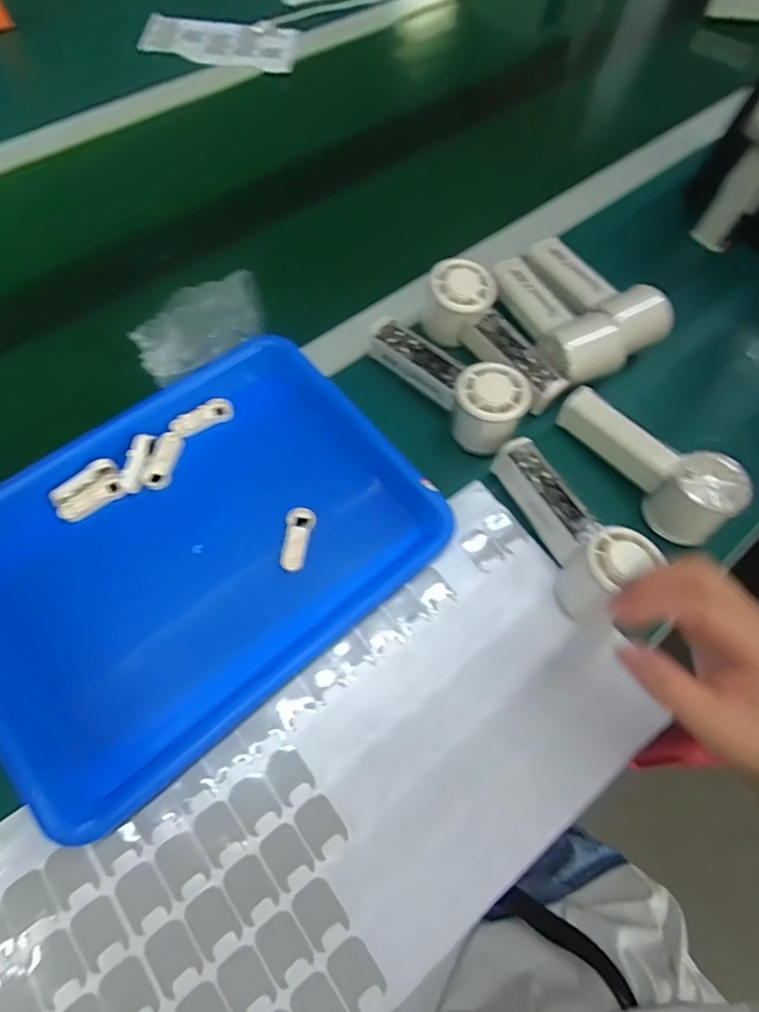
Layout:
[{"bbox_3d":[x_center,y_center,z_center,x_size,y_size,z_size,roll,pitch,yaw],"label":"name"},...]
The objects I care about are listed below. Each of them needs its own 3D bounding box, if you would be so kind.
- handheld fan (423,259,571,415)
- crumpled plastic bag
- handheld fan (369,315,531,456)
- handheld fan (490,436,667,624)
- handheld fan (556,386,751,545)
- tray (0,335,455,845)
[{"bbox_3d":[0.105,-0.151,0.477,0.055,0.058,0.157,-41,86,-18],"label":"handheld fan"},{"bbox_3d":[-0.159,-0.162,0.456,0.116,0.043,0.079,-32,71,-16],"label":"crumpled plastic bag"},{"bbox_3d":[0.062,-0.117,0.450,0.063,0.054,0.155,-39,74,-18],"label":"handheld fan"},{"bbox_3d":[0.151,0.011,0.399,0.063,0.060,0.155,-18,68,-11],"label":"handheld fan"},{"bbox_3d":[0.217,-0.036,0.428,0.155,0.057,0.054,41,70,14],"label":"handheld fan"},{"bbox_3d":[-0.142,0.027,0.399,0.333,0.045,0.256,-38,73,-18],"label":"tray"}]

